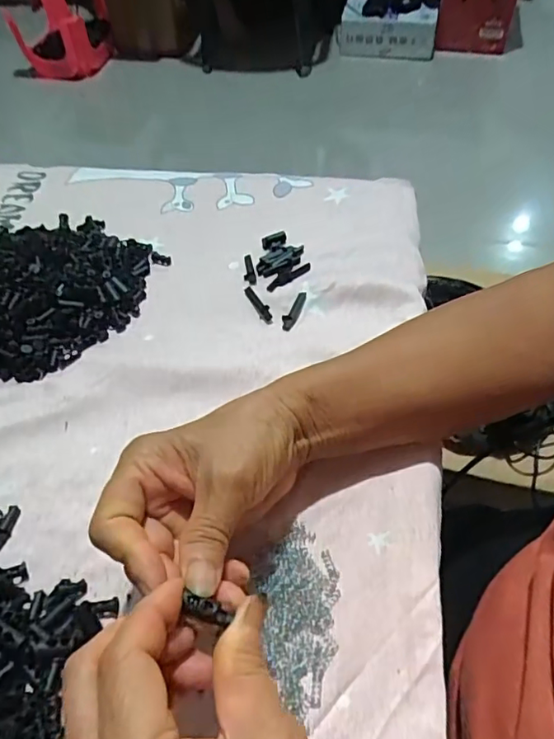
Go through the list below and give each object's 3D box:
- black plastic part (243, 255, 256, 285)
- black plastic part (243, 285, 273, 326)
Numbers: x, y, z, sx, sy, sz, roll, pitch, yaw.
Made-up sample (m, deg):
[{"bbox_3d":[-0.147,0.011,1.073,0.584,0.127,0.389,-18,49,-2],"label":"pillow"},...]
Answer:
[{"bbox_3d":[-0.024,-0.084,0.453,0.010,0.004,0.036,-8,54,-5],"label":"black plastic part"},{"bbox_3d":[-0.014,-0.052,0.428,0.009,0.006,0.040,-24,57,-16],"label":"black plastic part"}]

